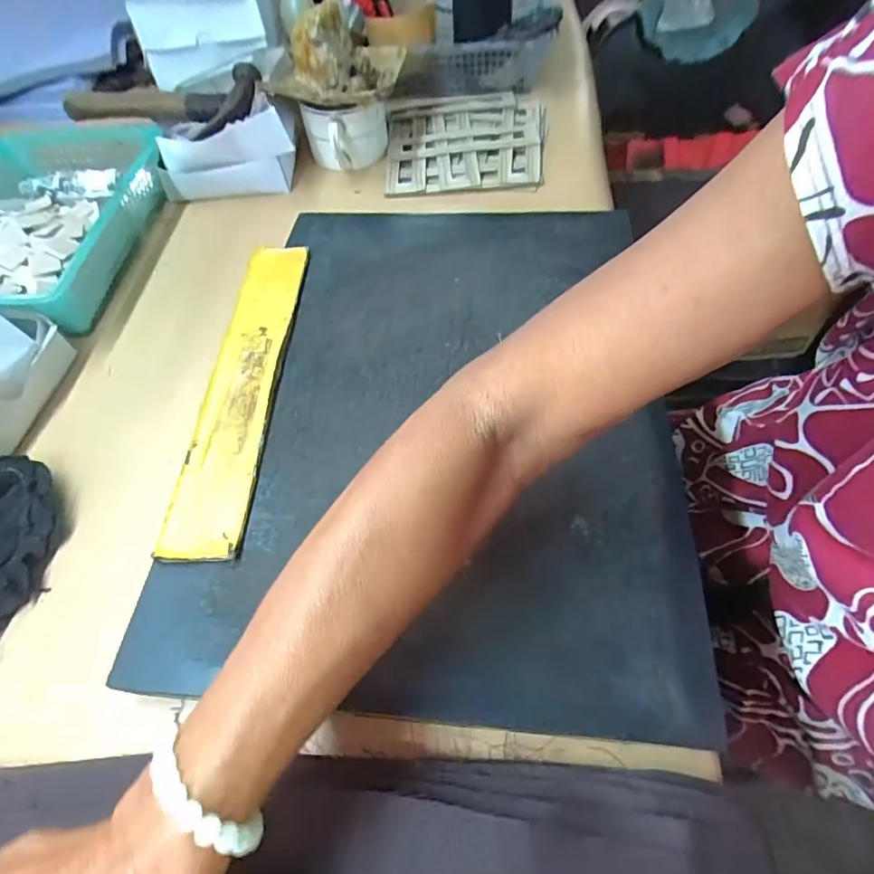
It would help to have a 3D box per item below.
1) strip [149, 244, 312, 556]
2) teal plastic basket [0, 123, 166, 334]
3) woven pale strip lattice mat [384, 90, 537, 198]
[{"bbox_3d":[-0.133,-0.043,0.360,0.045,0.005,0.261,0,56,3],"label":"strip"},{"bbox_3d":[-0.364,-0.191,0.473,0.172,0.058,0.250,0,56,3],"label":"teal plastic basket"},{"bbox_3d":[0.030,-0.326,0.573,0.168,0.018,0.176,-2,56,2],"label":"woven pale strip lattice mat"}]

